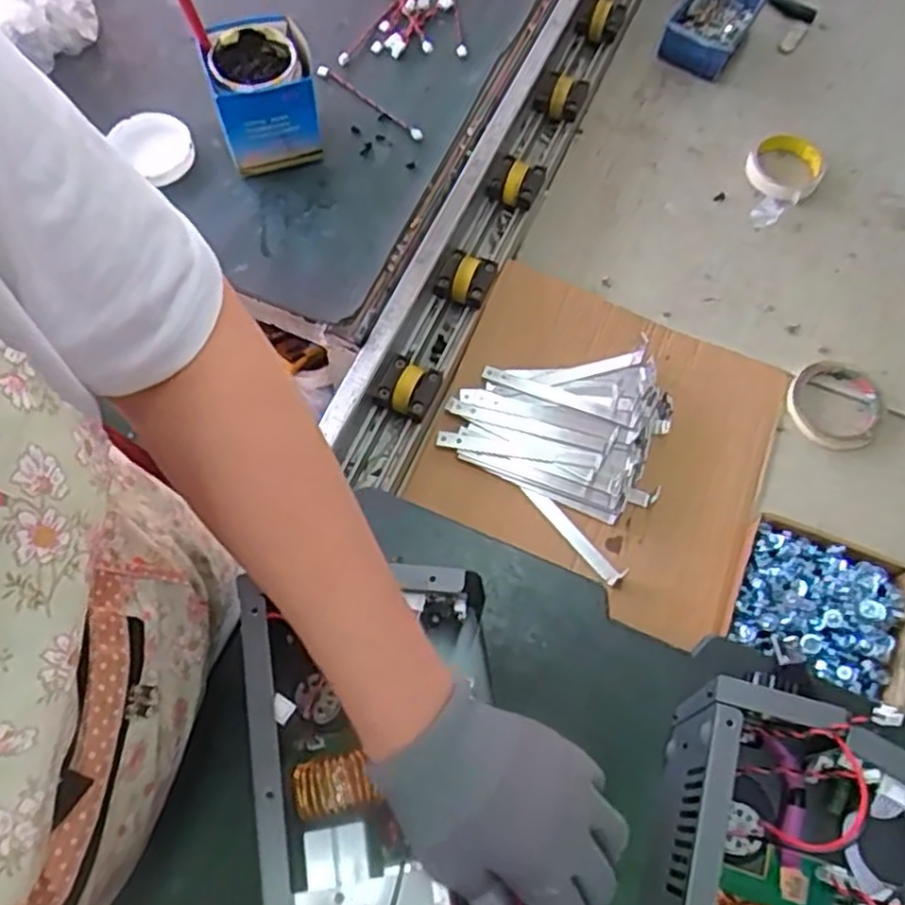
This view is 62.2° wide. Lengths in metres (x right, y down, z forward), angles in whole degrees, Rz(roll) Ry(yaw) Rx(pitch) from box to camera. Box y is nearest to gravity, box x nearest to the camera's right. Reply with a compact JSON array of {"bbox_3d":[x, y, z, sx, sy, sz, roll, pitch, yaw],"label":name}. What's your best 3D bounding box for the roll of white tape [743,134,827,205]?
[{"bbox_3d":[0.404,-0.347,0.914,0.086,0.022,0.091,0,66,-1],"label":"roll of white tape"}]

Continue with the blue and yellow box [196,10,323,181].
[{"bbox_3d":[-0.187,-0.353,0.761,0.097,0.111,0.090,-10,67,-5],"label":"blue and yellow box"}]

